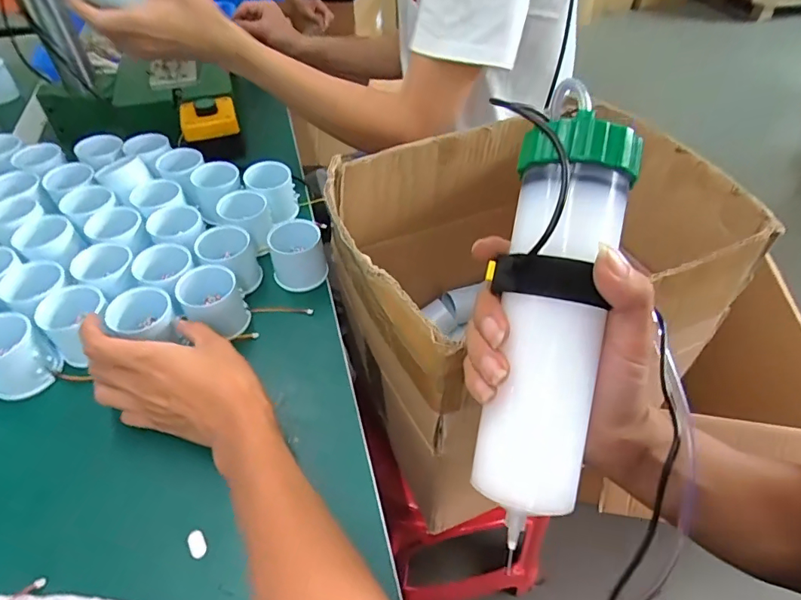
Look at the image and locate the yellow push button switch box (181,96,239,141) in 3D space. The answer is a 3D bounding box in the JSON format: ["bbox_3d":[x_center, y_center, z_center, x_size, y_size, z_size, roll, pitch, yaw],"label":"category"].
[{"bbox_3d":[-0.251,-0.238,0.624,0.070,0.026,0.072,-15,50,-12],"label":"yellow push button switch box"}]

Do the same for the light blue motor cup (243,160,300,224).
[{"bbox_3d":[-0.144,-0.120,0.544,0.050,0.058,0.054,-1,48,1],"label":"light blue motor cup"}]

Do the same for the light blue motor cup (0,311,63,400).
[{"bbox_3d":[-0.327,0.048,0.399,0.058,0.047,0.055,26,54,22],"label":"light blue motor cup"}]

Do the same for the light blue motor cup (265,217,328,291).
[{"bbox_3d":[-0.104,-0.045,0.485,0.052,0.054,0.052,-1,48,1],"label":"light blue motor cup"}]

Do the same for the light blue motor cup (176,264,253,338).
[{"bbox_3d":[-0.169,0.003,0.435,0.049,0.046,0.051,-1,48,1],"label":"light blue motor cup"}]

